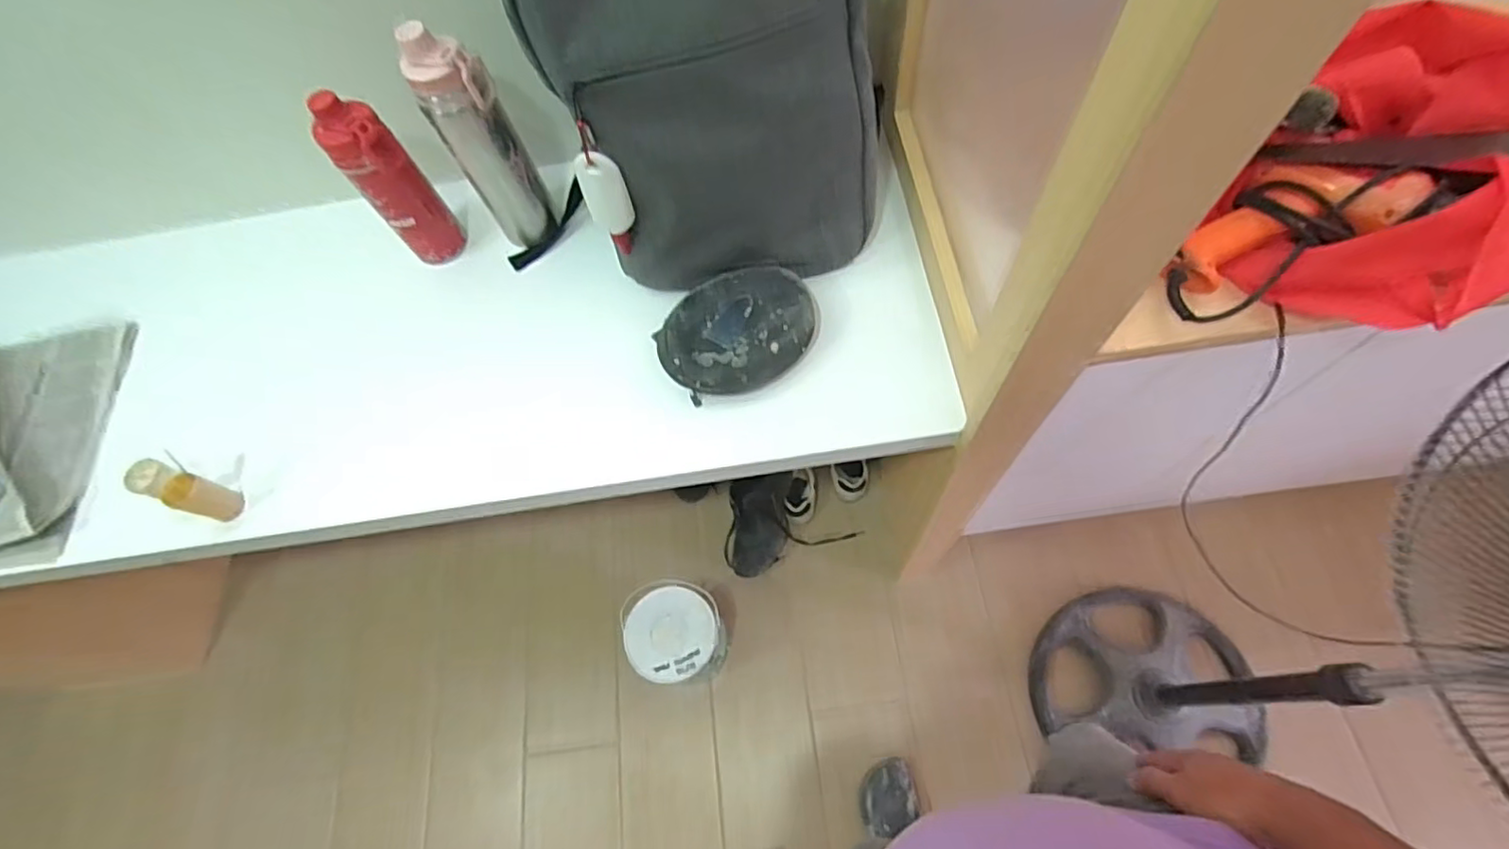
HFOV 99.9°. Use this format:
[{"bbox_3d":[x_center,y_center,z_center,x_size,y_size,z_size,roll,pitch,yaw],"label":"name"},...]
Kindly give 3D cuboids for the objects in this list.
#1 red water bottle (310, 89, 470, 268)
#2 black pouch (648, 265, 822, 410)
[{"bbox_3d":[-0.430,-0.285,0.757,0.068,0.215,0.070,-41,68,-11],"label":"red water bottle"},{"bbox_3d":[-0.021,-0.110,0.722,0.175,0.043,0.139,-39,68,-10],"label":"black pouch"}]

